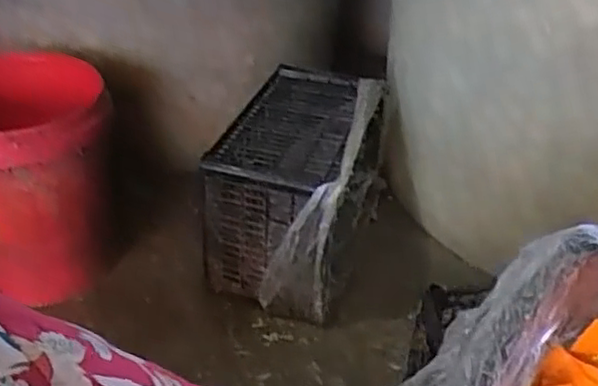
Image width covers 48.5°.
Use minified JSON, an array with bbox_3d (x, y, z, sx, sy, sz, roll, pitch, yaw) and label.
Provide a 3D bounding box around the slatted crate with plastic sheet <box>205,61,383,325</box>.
[{"bbox_3d":[0.010,-0.025,1.343,0.258,0.300,0.486,14,35,14],"label":"slatted crate with plastic sheet"}]

